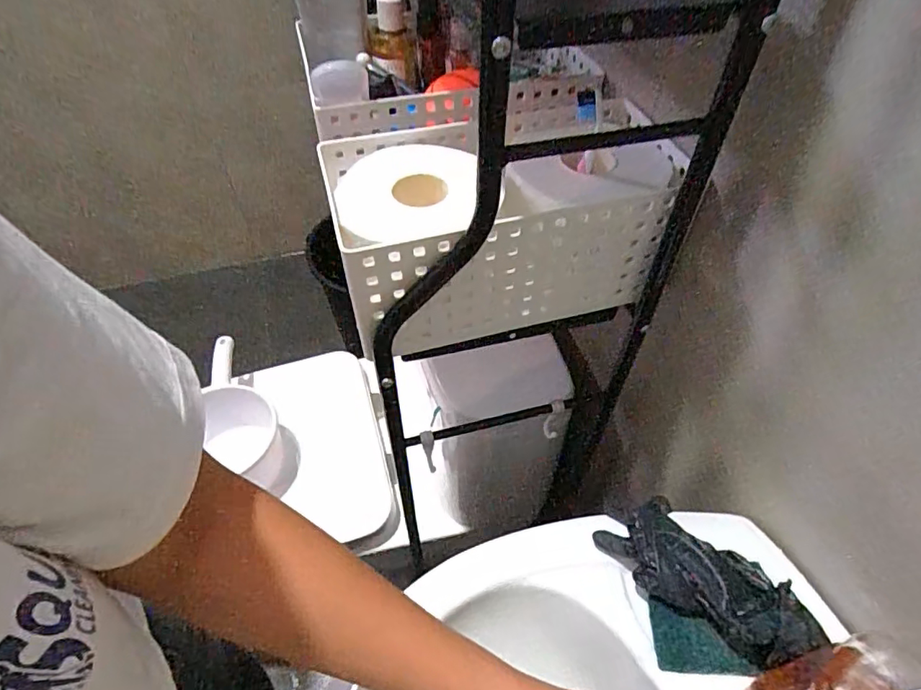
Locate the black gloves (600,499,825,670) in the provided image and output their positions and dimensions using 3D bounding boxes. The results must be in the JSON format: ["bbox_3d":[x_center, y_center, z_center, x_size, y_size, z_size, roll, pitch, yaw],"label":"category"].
[{"bbox_3d":[0.170,0.165,0.373,0.138,0.034,0.054,32,58,25],"label":"black gloves"}]

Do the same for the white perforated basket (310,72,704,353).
[{"bbox_3d":[0.031,-0.123,0.467,0.275,0.121,0.190,-15,51,-11],"label":"white perforated basket"}]

